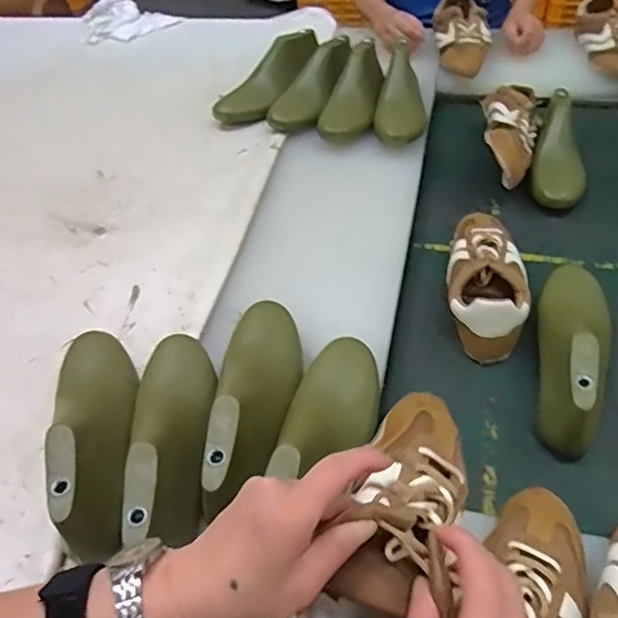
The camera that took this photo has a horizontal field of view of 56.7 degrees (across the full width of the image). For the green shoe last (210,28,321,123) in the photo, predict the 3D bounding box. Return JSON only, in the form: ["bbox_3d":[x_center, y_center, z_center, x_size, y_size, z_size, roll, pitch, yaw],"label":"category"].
[{"bbox_3d":[-0.070,-0.425,1.061,0.076,0.065,0.239,32,73,29],"label":"green shoe last"}]

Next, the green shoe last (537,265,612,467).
[{"bbox_3d":[0.298,0.044,0.657,0.076,0.086,0.241,15,52,19],"label":"green shoe last"}]

